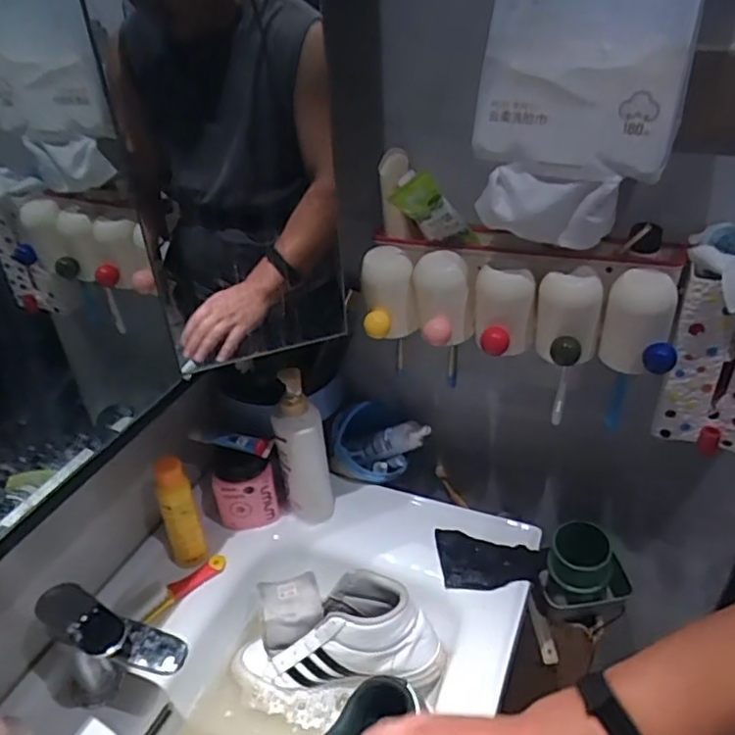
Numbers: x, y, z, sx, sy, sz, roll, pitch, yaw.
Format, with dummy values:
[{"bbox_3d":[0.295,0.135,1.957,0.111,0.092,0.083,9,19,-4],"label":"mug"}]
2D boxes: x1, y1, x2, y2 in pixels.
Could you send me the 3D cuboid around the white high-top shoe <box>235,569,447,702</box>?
[{"bbox_3d":[-0.037,0.333,0.790,0.261,0.123,0.127,7,35,15],"label":"white high-top shoe"}]

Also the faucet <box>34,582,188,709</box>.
[{"bbox_3d":[-0.273,0.316,0.663,0.175,0.164,0.052,10,36,19],"label":"faucet"}]

